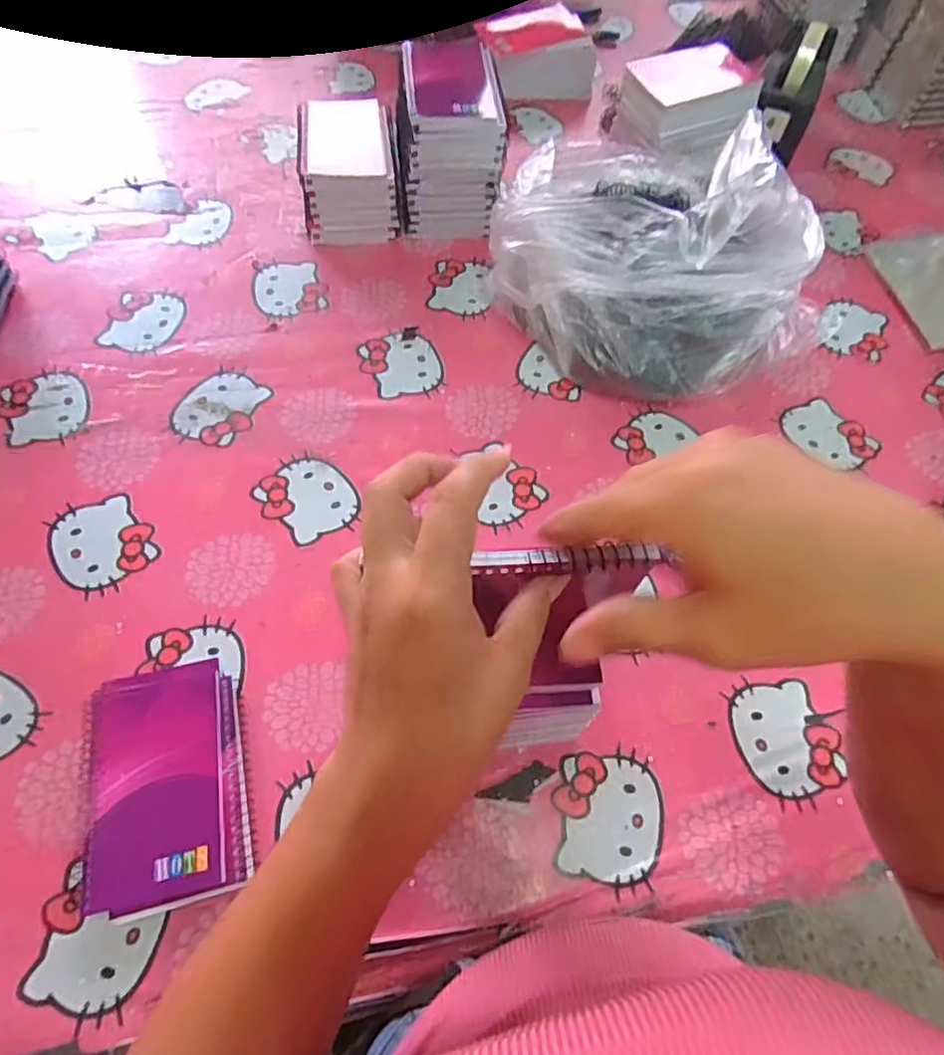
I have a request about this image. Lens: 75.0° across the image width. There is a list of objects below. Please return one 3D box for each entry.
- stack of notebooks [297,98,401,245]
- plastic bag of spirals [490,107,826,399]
[{"bbox_3d":[-0.131,-0.384,0.664,0.096,0.079,0.131,-4,62,-6],"label":"stack of notebooks"},{"bbox_3d":[0.169,-0.255,0.559,0.227,0.168,0.276,-40,71,-22],"label":"plastic bag of spirals"}]

